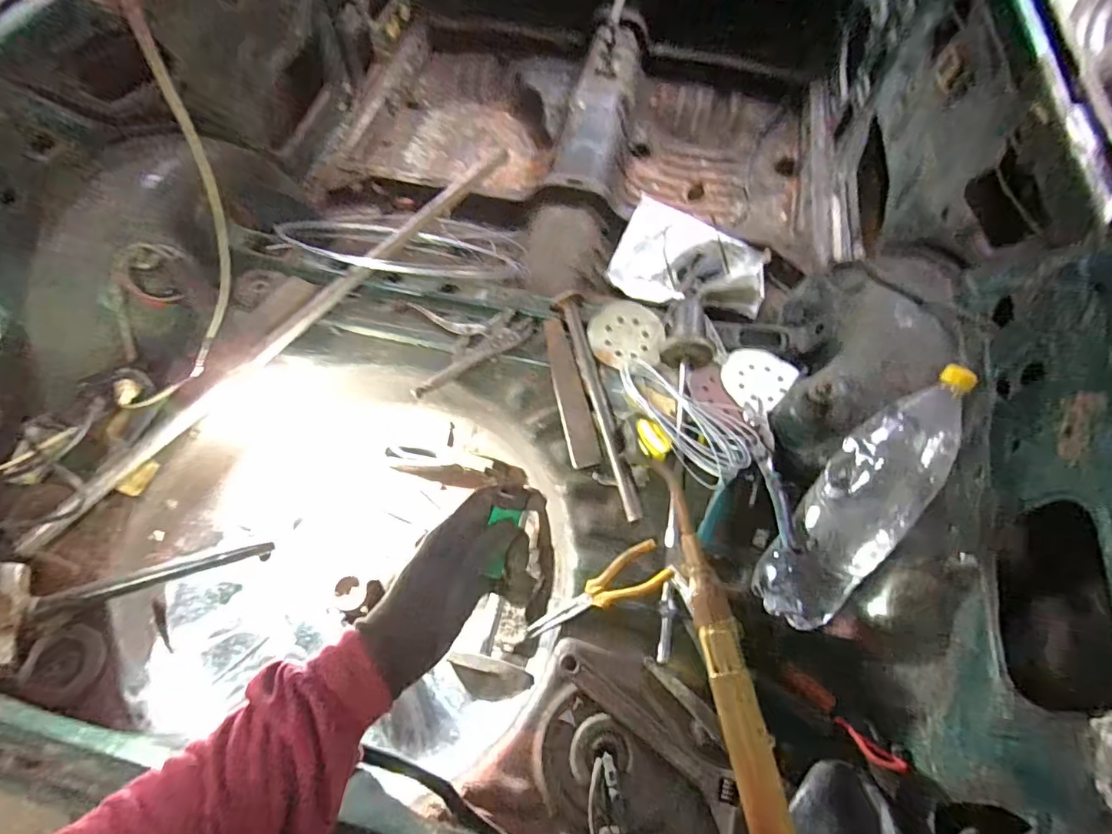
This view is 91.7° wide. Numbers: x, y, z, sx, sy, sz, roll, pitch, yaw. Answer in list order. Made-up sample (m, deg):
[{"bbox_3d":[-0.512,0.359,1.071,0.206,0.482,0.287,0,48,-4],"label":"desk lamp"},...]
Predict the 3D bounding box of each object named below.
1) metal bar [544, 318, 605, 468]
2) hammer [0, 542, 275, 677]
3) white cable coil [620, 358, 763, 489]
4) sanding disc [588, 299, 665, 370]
[{"bbox_3d":[0.018,-0.042,0.813,0.045,0.010,0.248,-17,64,6],"label":"metal bar"},{"bbox_3d":[-0.556,0.223,0.714,0.335,0.053,0.125,-11,66,-22],"label":"hammer"},{"bbox_3d":[0.186,-0.013,0.760,0.103,0.039,0.224,-29,69,-13],"label":"white cable coil"},{"bbox_3d":[0.110,-0.131,0.844,0.118,0.009,0.106,-1,76,-12],"label":"sanding disc"}]

